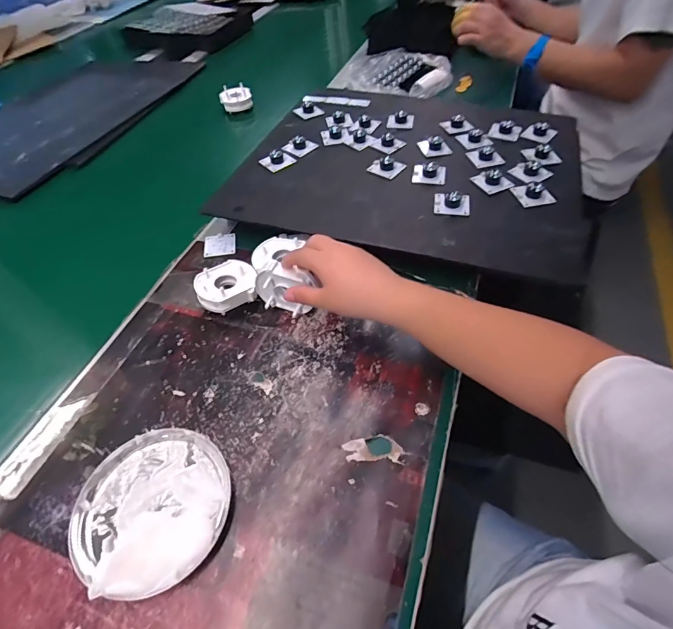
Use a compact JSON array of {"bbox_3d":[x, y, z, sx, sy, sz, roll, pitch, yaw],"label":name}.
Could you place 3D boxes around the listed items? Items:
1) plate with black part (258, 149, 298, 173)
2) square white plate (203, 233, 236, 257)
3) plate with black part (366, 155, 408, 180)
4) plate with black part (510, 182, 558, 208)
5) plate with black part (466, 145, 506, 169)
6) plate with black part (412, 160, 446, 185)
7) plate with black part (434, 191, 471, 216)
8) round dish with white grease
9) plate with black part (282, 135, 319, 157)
[{"bbox_3d":[-0.091,-0.241,0.615,0.045,0.016,0.042,-34,57,-22],"label":"plate with black part"},{"bbox_3d":[-0.162,-0.097,0.554,0.043,0.005,0.049,-8,51,-3],"label":"square white plate"},{"bbox_3d":[0.073,-0.221,0.584,0.043,0.014,0.043,29,58,24],"label":"plate with black part"},{"bbox_3d":[0.259,-0.160,0.526,0.038,0.018,0.043,-11,52,-6],"label":"plate with black part"},{"bbox_3d":[0.221,-0.238,0.589,0.038,0.019,0.042,-9,51,-4],"label":"plate with black part"},{"bbox_3d":[0.134,-0.208,0.569,0.045,0.017,0.050,7,52,9],"label":"plate with black part"},{"bbox_3d":[0.152,-0.149,0.518,0.044,0.019,0.040,7,52,9],"label":"plate with black part"},{"bbox_3d":[-0.157,0.160,0.336,0.128,0.022,0.126,-2,51,2],"label":"round dish with white grease"},{"bbox_3d":[-0.057,-0.272,0.636,0.040,0.013,0.045,31,59,25],"label":"plate with black part"}]

